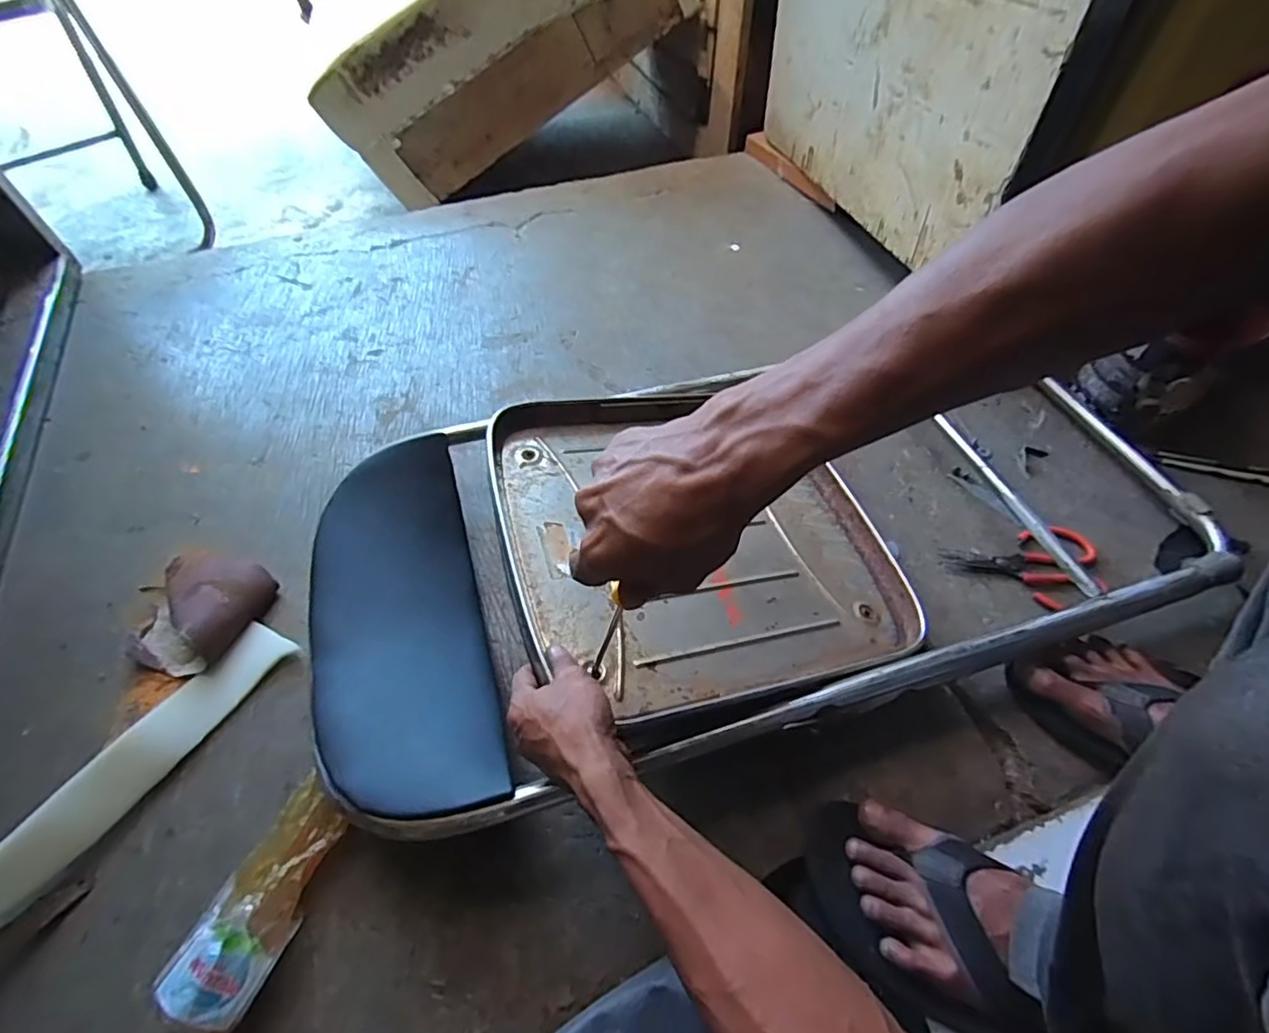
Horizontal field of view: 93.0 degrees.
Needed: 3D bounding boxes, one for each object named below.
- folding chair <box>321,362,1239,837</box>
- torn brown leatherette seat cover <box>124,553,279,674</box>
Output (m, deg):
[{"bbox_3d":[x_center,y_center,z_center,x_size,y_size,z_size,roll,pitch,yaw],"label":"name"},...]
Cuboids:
[{"bbox_3d":[0.139,0.007,0.642,0.908,0.109,0.399,-14,58,-9],"label":"folding chair"},{"bbox_3d":[-0.465,0.097,0.635,0.129,0.049,0.128,10,57,7],"label":"torn brown leatherette seat cover"}]

